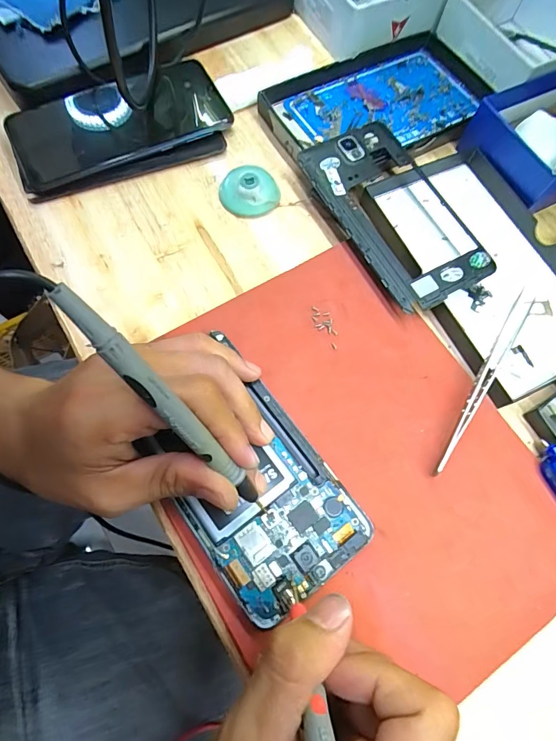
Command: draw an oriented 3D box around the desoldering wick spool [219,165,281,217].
[{"bbox_3d":[-0.021,-0.130,0.294,0.038,0.013,0.038,-30,75,-11],"label":"desoldering wick spool"}]

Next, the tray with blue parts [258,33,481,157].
[{"bbox_3d":[0.079,-0.217,0.325,0.172,0.016,0.102,-29,75,-11],"label":"tray with blue parts"}]

